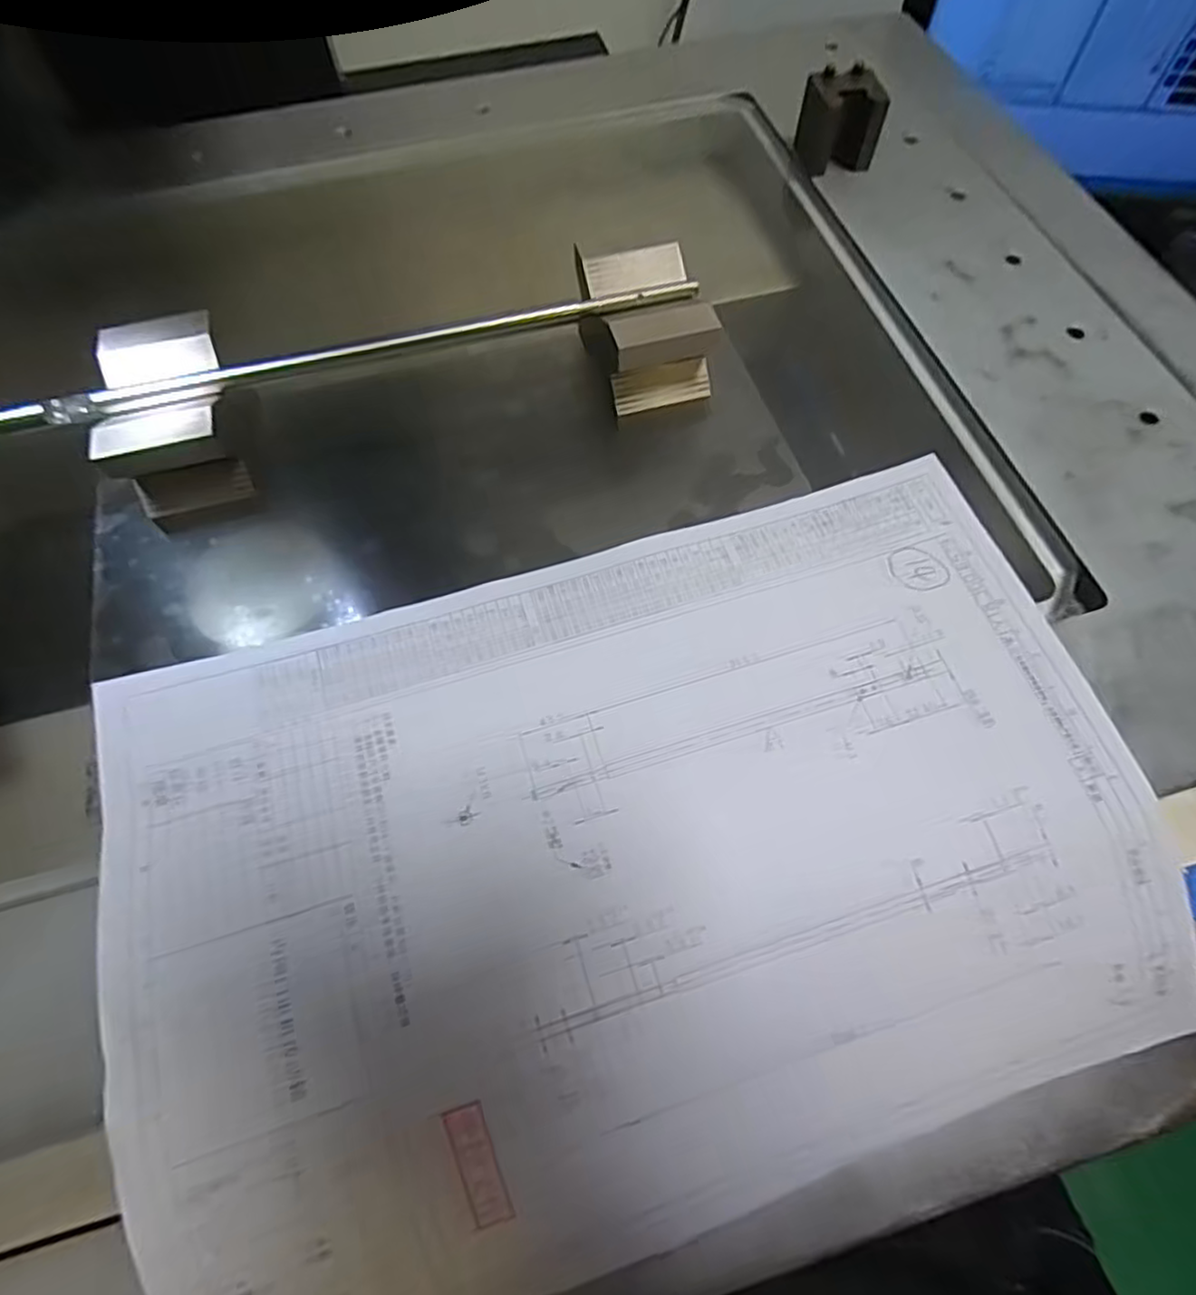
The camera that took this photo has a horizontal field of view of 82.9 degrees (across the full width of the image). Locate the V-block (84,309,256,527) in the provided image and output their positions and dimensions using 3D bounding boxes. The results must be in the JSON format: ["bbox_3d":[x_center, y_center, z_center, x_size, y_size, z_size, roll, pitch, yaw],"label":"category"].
[{"bbox_3d":[-0.144,-0.080,0.242,0.045,0.043,0.061,-16,66,-6],"label":"V-block"}]

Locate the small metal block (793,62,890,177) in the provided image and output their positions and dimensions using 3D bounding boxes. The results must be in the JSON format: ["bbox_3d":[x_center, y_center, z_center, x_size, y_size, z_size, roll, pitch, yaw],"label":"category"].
[{"bbox_3d":[0.118,-0.257,0.330,0.031,0.034,0.030,-10,65,-3],"label":"small metal block"}]

